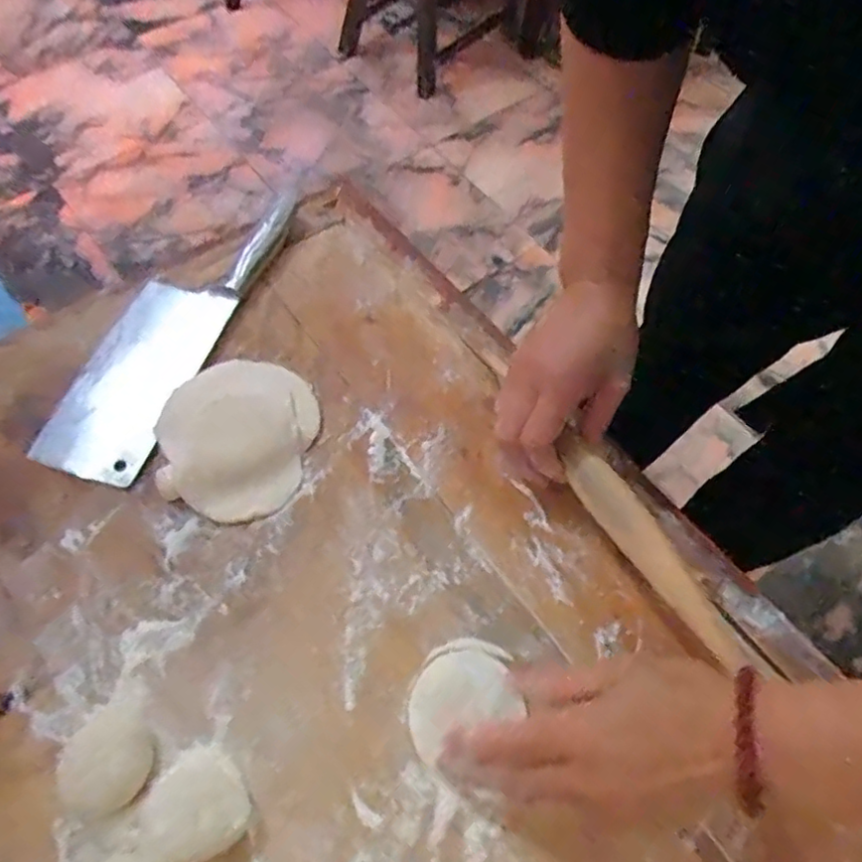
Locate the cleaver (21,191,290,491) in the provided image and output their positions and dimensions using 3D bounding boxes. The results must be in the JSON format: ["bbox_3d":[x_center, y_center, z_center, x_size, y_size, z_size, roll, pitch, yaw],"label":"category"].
[{"bbox_3d":[-0.212,-0.096,0.530,0.080,0.027,0.296,19,63,6],"label":"cleaver"}]

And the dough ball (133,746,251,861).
[{"bbox_3d":[-0.138,0.217,0.359,0.060,0.026,0.055,2,62,-3],"label":"dough ball"}]

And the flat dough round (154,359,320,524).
[{"bbox_3d":[-0.148,0.001,0.480,0.110,0.015,0.127,14,62,4],"label":"flat dough round"}]

